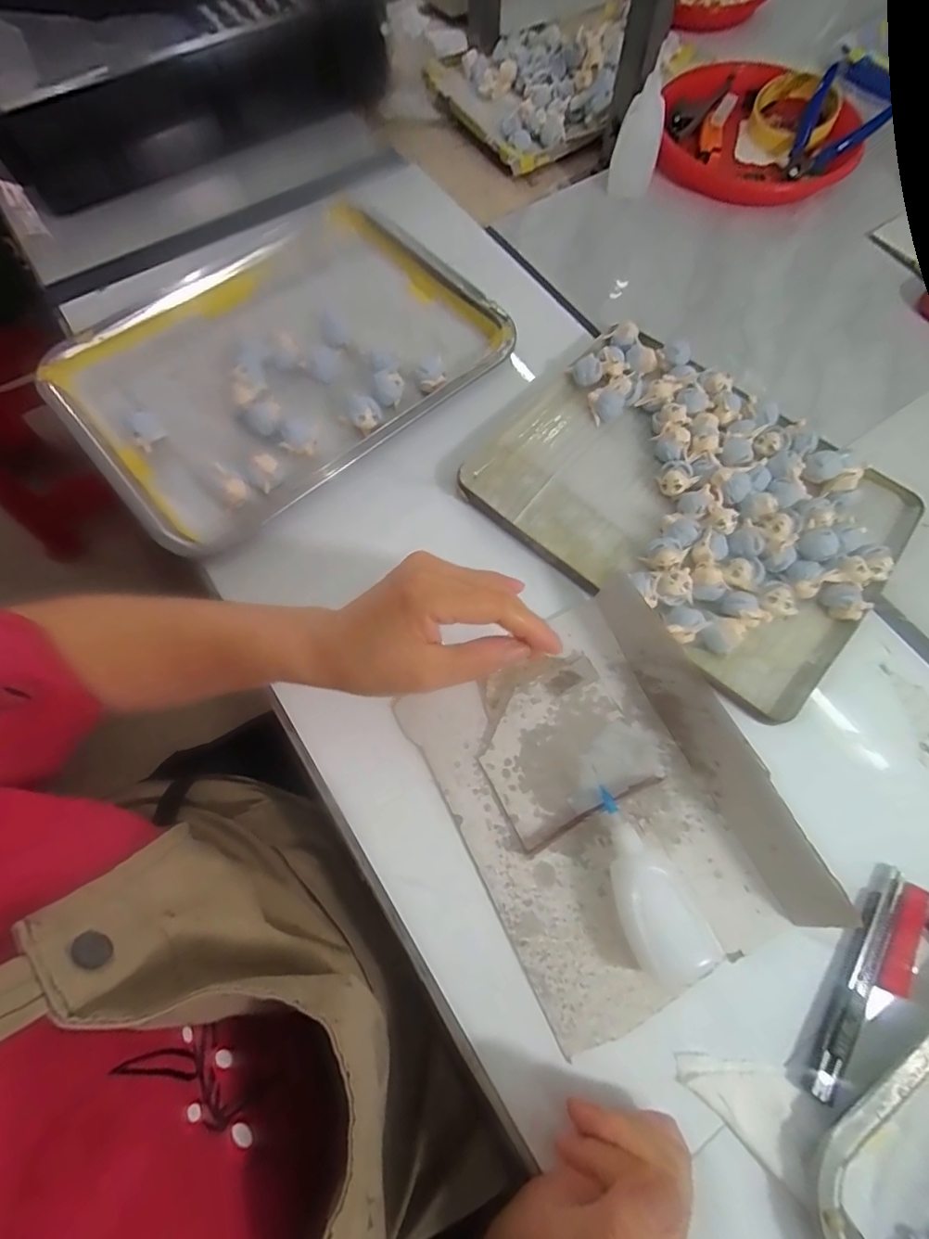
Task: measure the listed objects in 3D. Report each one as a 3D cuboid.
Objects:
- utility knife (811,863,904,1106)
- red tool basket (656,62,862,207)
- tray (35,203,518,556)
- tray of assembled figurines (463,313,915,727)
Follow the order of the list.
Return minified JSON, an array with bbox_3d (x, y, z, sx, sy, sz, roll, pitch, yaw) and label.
[{"bbox_3d":[0.230,0.205,0.298,0.014,0.009,0.134,34,72,11],"label":"utility knife"},{"bbox_3d":[0.322,-0.543,0.577,0.205,0.039,0.187,12,70,3],"label":"red tool basket"},{"bbox_3d":[-0.158,-0.233,0.453,0.350,0.027,0.266,-40,75,-14],"label":"tray"},{"bbox_3d":[0.174,-0.098,0.408,0.296,0.030,0.224,39,73,12],"label":"tray of assembled figurines"}]

